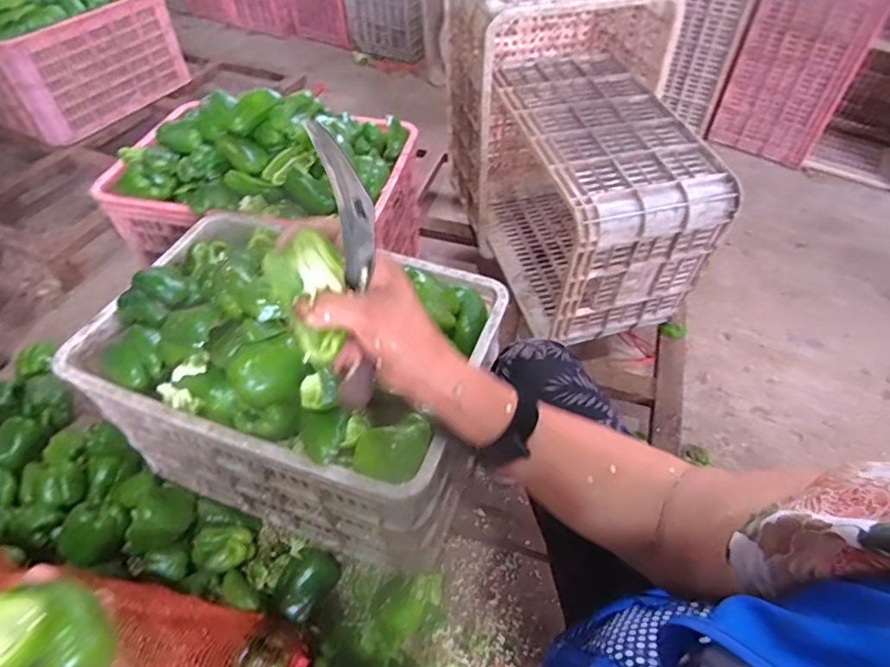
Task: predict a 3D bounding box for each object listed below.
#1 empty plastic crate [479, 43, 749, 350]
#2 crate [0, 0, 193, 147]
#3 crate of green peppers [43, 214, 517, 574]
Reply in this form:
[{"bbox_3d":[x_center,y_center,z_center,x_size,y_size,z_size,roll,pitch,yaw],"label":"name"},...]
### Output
[{"bbox_3d":[0.244,-0.268,1.000,0.267,0.317,0.478,-12,52,-8],"label":"empty plastic crate"},{"bbox_3d":[-0.968,-0.752,1.387,0.249,0.319,0.453,29,58,23],"label":"crate"},{"bbox_3d":[-0.198,0.046,0.766,0.488,0.326,0.347,16,54,14],"label":"crate of green peppers"}]

